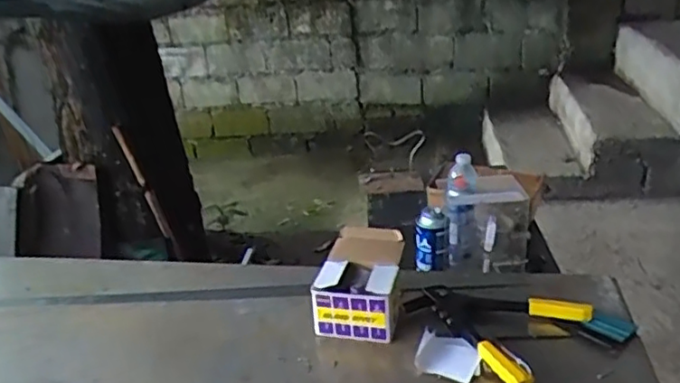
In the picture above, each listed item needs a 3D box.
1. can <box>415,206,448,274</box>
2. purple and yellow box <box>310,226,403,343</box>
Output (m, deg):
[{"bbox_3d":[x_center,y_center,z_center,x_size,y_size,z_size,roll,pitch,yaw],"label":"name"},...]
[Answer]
[{"bbox_3d":[0.184,0.096,1.273,0.061,0.130,0.053,3,26,11],"label":"can"},{"bbox_3d":[0.033,0.136,0.968,0.120,0.082,0.183,1,26,11],"label":"purple and yellow box"}]

